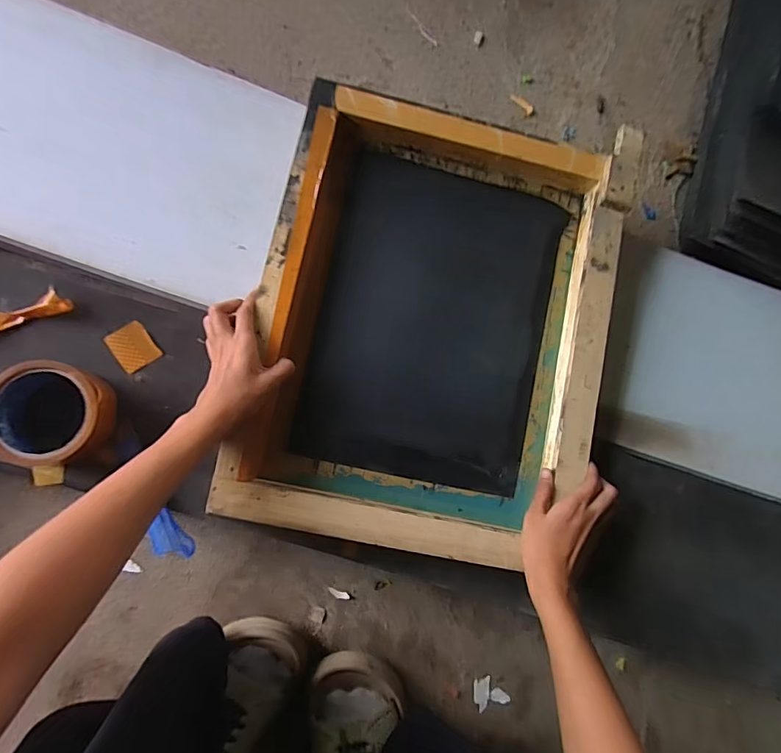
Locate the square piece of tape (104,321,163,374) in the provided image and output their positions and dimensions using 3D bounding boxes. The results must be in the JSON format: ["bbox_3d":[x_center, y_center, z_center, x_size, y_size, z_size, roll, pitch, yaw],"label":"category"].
[{"bbox_3d":[-0.266,-0.031,0.467,0.038,0.004,0.046,-35,89,-10],"label":"square piece of tape"}]

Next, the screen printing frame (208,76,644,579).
[{"bbox_3d":[0.049,-0.056,0.495,0.361,0.052,0.460,14,82,-6],"label":"screen printing frame"}]

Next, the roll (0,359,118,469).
[{"bbox_3d":[-0.318,0.035,0.426,0.090,0.051,0.093,1,84,-8],"label":"roll"}]

